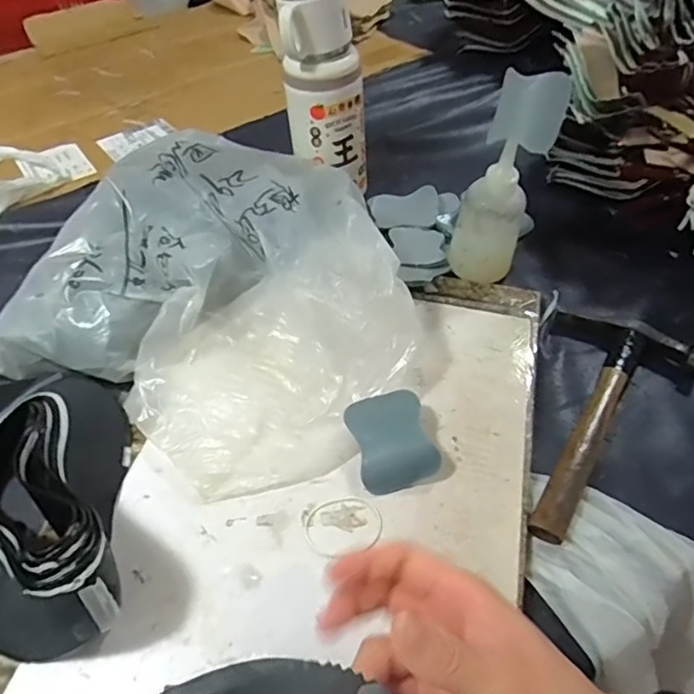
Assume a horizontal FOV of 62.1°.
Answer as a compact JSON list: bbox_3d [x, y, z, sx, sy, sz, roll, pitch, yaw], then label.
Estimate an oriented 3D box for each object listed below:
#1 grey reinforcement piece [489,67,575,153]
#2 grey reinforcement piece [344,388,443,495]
[{"bbox_3d":[0.149,-0.196,0.477,0.011,0.060,0.068,-18,36,-34],"label":"grey reinforcement piece"},{"bbox_3d":[0.034,0.071,0.438,0.055,0.024,0.071,-15,50,-11],"label":"grey reinforcement piece"}]

